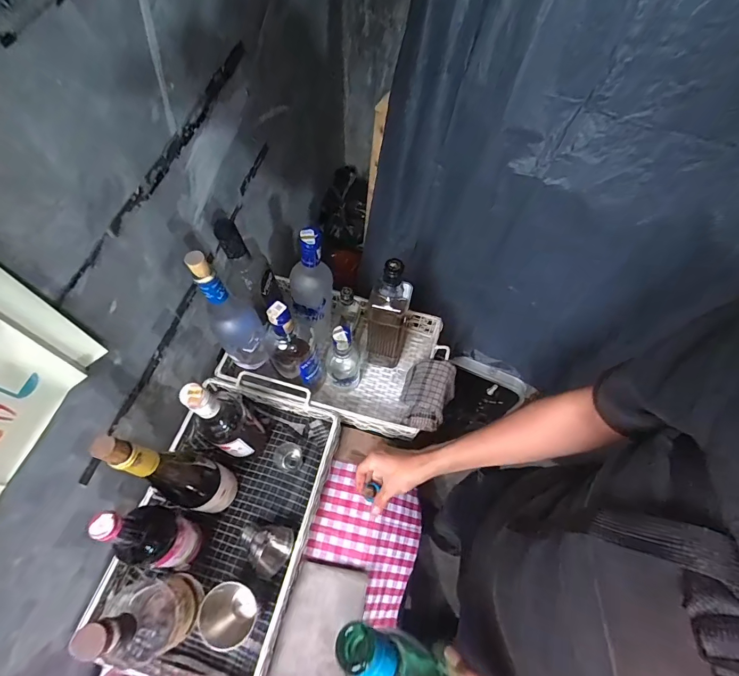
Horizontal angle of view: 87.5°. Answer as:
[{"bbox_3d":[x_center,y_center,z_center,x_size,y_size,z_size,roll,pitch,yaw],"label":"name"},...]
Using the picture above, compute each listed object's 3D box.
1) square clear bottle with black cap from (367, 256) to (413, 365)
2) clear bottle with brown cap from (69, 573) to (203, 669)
[{"bbox_3d":[0.035,-0.034,0.685,0.071,0.284,0.064,6,63,1],"label":"square clear bottle with black cap"},{"bbox_3d":[-0.283,0.360,0.496,0.079,0.226,0.075,-15,64,-10],"label":"clear bottle with brown cap"}]

